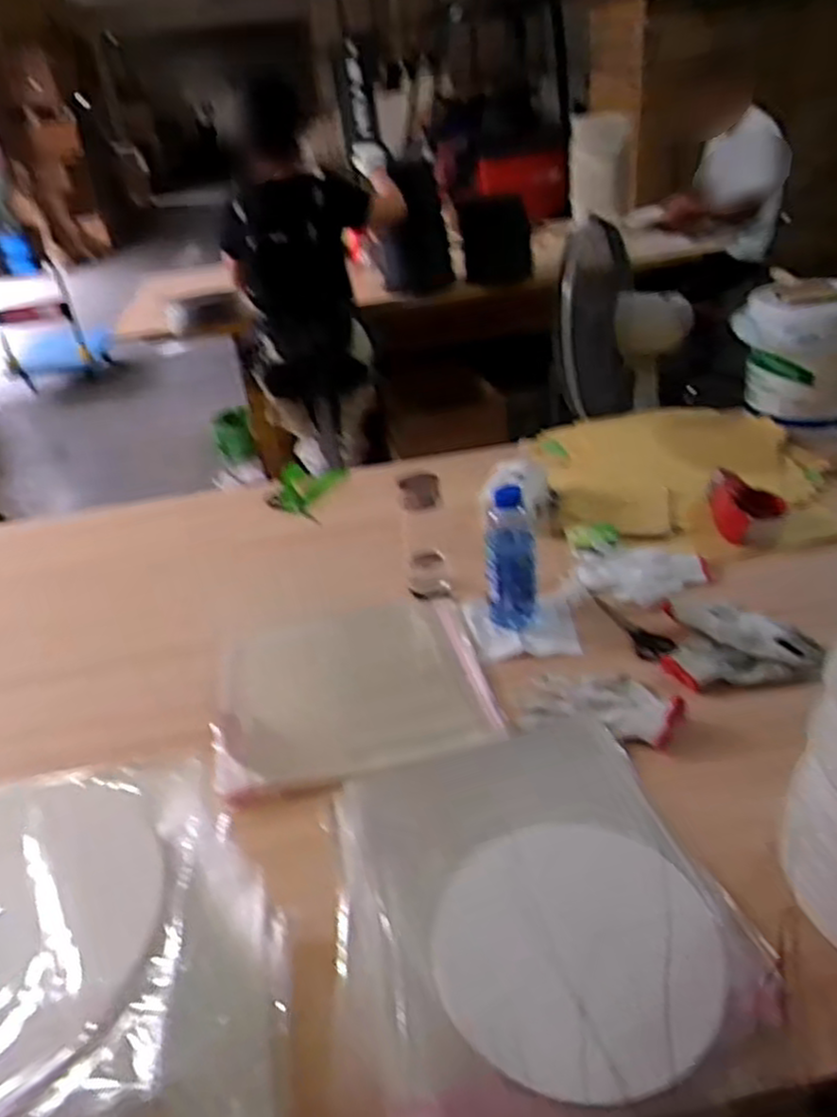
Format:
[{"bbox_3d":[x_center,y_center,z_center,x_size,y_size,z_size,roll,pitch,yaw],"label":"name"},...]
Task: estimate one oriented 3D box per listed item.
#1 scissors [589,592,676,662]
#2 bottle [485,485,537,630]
[{"bbox_3d":[0.298,0.089,1.033,0.052,0.013,0.160,-13,33,-10],"label":"scissors"},{"bbox_3d":[0.126,0.005,1.011,0.066,0.207,0.053,-1,32,8],"label":"bottle"}]

